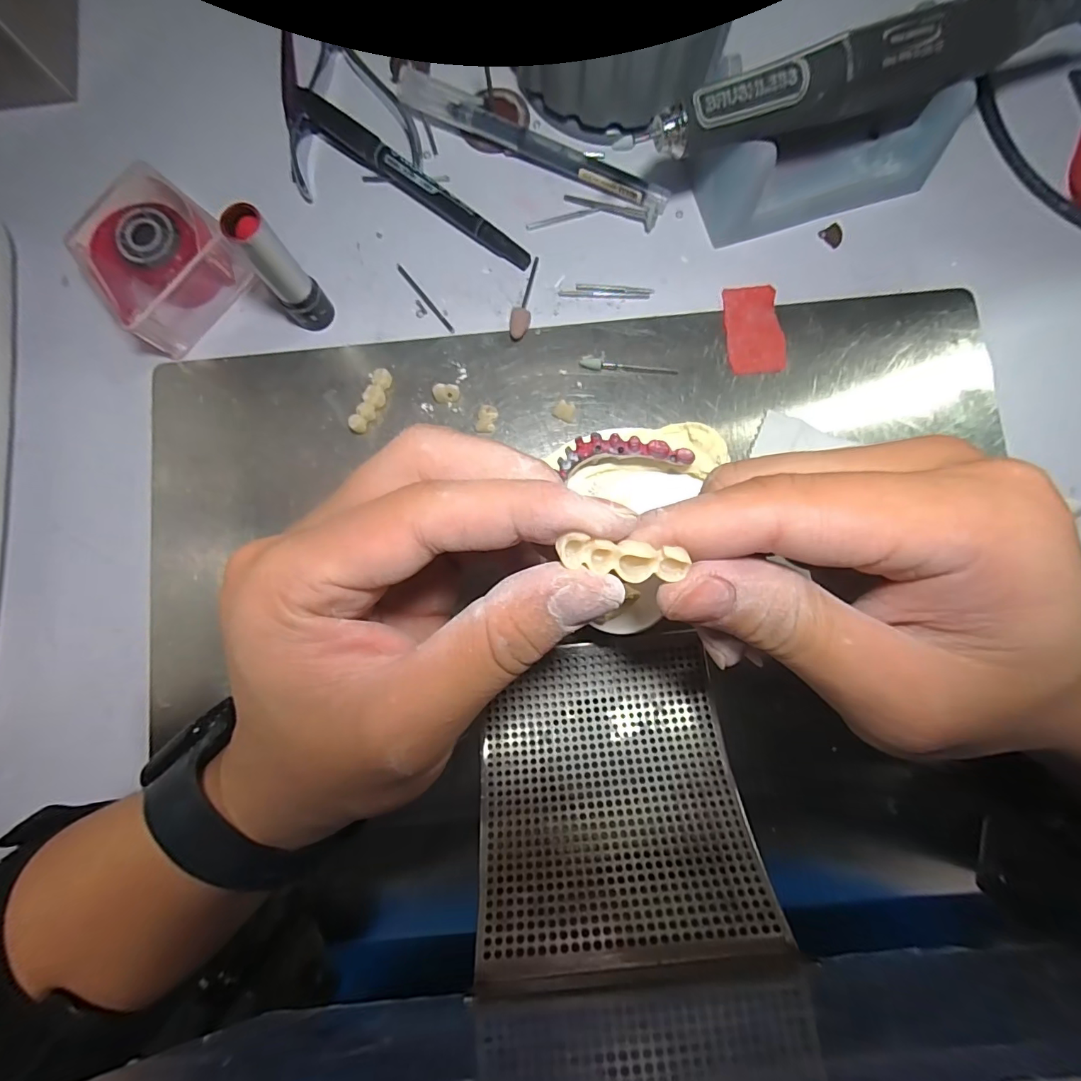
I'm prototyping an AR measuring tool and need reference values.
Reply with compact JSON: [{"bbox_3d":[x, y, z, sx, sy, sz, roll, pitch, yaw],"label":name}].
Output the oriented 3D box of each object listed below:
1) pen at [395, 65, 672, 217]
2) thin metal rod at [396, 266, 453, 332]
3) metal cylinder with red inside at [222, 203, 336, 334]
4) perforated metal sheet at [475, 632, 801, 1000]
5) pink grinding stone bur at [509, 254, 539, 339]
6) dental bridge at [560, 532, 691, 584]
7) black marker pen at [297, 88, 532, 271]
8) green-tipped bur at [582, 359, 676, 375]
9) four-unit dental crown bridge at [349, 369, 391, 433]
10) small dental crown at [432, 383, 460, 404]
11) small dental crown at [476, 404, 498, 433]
[{"bbox_3d":[-0.007,-0.197,0.236,0.147,0.013,0.019,29,85,4],"label":"pen"},{"bbox_3d":[-0.057,-0.121,0.236,0.004,0.004,0.045,-37,87,-2],"label":"thin metal rod"},{"bbox_3d":[-0.111,-0.114,0.207,0.019,0.061,0.015,-42,84,-3],"label":"metal cylinder with red inside"},{"bbox_3d":[0.026,0.093,0.182,0.096,0.013,0.107,-7,52,0],"label":"perforated metal sheet"},{"bbox_3d":[-0.008,-0.119,0.232,0.009,0.007,0.043,8,84,2],"label":"pink grinding stone bur"},{"bbox_3d":[0.020,0.005,0.113,0.032,0.005,0.009,8,86,-12],"label":"dental bridge"},{"bbox_3d":[-0.065,-0.179,0.236,0.143,0.013,0.015,38,86,5],"label":"black marker pen"},{"bbox_3d":[0.042,-0.083,0.227,0.046,0.004,0.005,5,86,1],"label":"green-tipped bur"},{"bbox_3d":[-0.080,-0.066,0.226,0.009,0.012,0.033,18,84,3],"label":"four-unit dental crown bridge"},{"bbox_3d":[-0.044,-0.069,0.226,0.012,0.009,0.007,1,84,2],"label":"small dental crown"},{"bbox_3d":[-0.025,-0.057,0.226,0.008,0.006,0.013,10,84,3],"label":"small dental crown"}]

